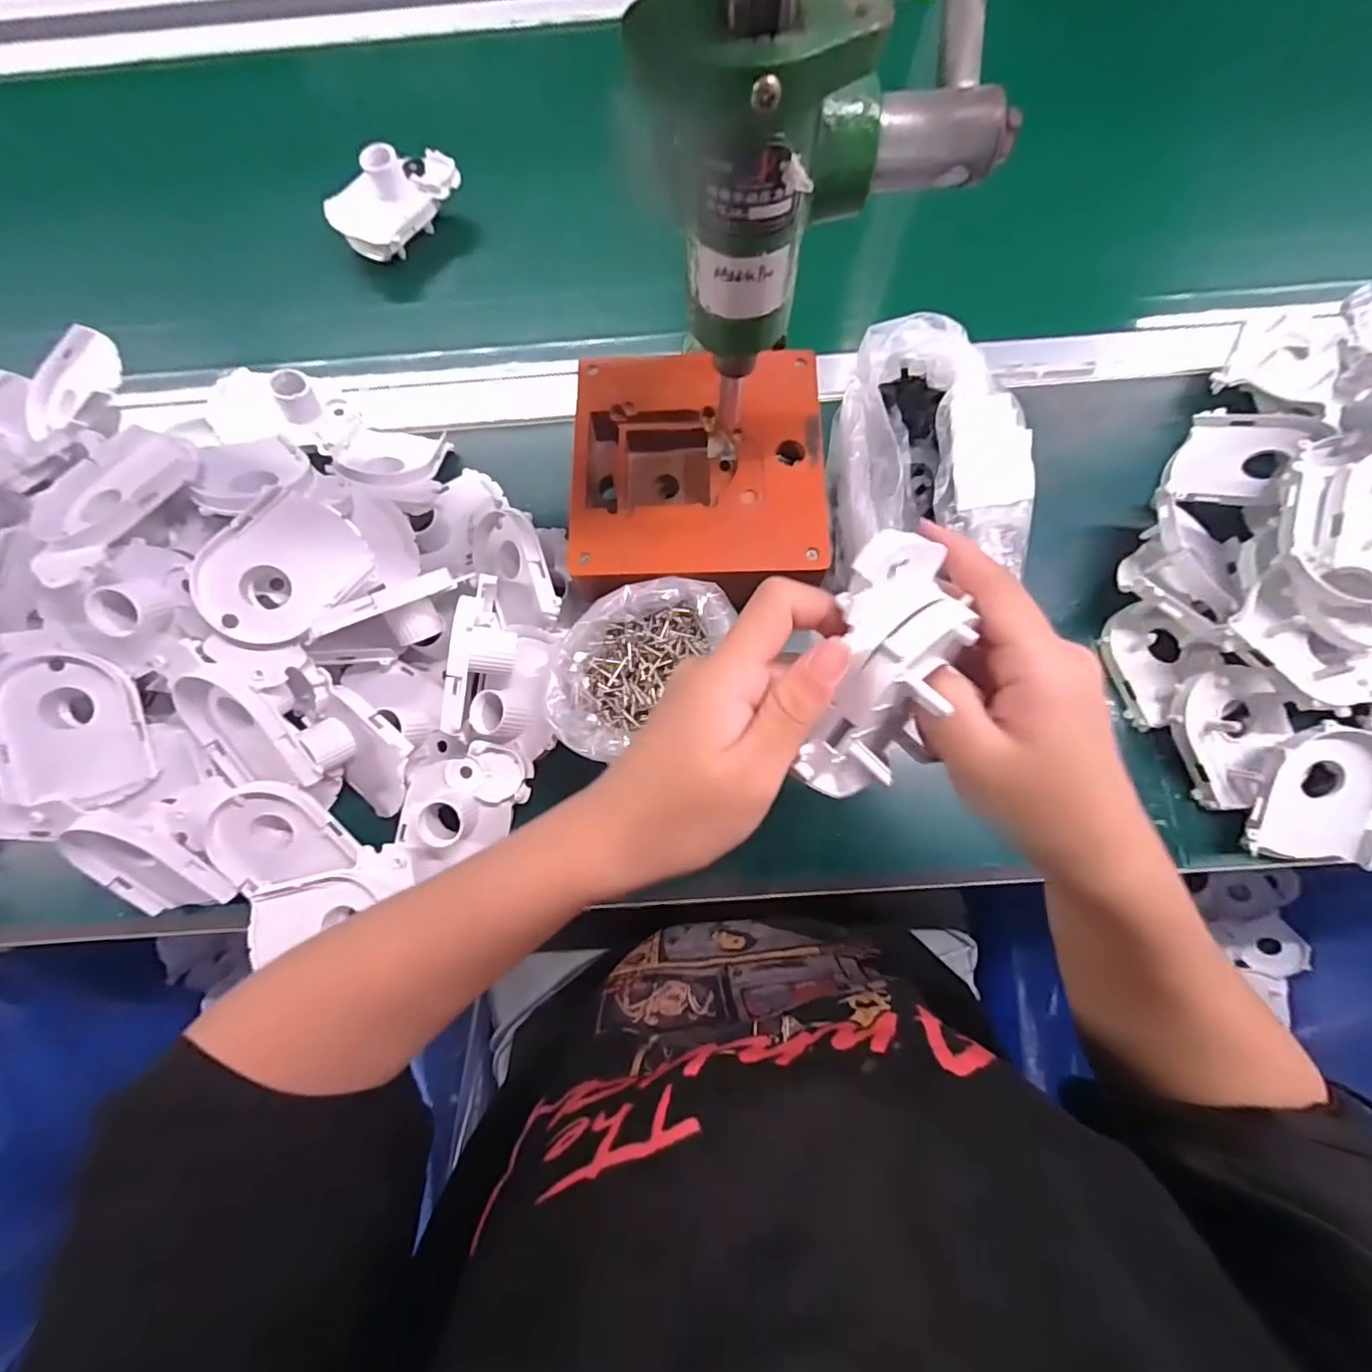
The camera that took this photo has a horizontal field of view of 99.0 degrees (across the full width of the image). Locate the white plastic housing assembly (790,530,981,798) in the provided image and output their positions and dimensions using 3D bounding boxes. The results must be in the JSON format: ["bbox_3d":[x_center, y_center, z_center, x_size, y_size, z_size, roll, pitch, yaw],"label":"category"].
[{"bbox_3d":[0.073,-0.003,0.209,0.045,0.026,0.095,14,108,5],"label":"white plastic housing assembly"}]

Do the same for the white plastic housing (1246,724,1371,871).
[{"bbox_3d":[0.365,0.062,0.336,0.068,0.019,0.080,7,103,-2],"label":"white plastic housing"}]

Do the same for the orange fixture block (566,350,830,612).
[{"bbox_3d":[0.006,-0.131,0.364,0.152,0.034,0.157,0,76,2],"label":"orange fixture block"}]

